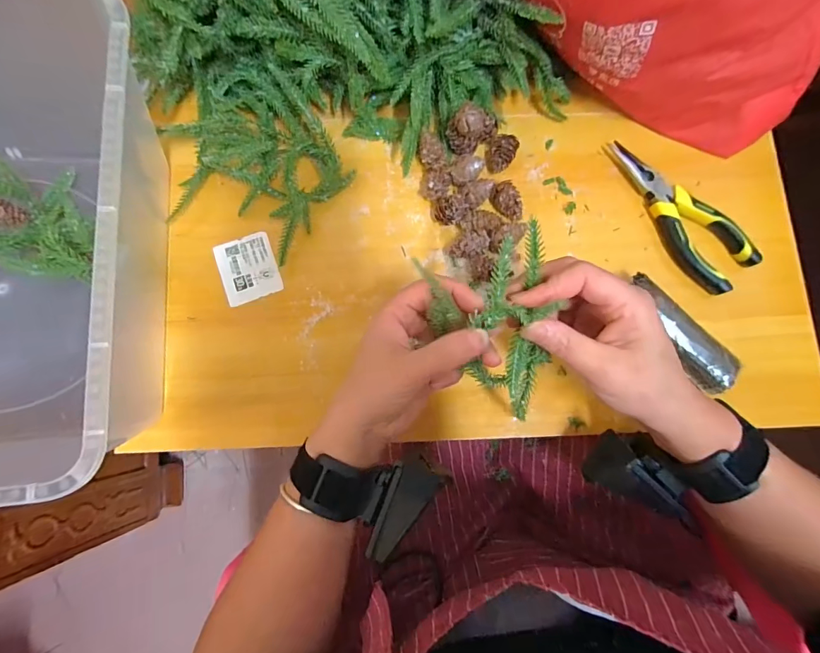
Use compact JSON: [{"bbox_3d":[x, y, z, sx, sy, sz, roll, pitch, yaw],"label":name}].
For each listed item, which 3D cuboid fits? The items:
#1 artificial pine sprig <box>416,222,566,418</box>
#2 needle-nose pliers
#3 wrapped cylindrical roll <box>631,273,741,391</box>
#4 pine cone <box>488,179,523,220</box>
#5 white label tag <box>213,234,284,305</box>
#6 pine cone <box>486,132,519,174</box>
[{"bbox_3d":[0.060,0.007,0.258,0.084,0.036,0.131,-14,120,-2],"label":"artificial pine sprig"},{"bbox_3d":[0.238,-0.105,0.361,0.052,0.016,0.156,-34,82,-6],"label":"needle-nose pliers"},{"bbox_3d":[0.222,0.004,0.338,0.031,0.032,0.109,-38,82,-6],"label":"wrapped cylindrical roll"},{"bbox_3d":[0.089,-0.111,0.360,0.020,0.018,0.034,-33,82,-6],"label":"pine cone"},{"bbox_3d":[-0.142,-0.052,0.357,0.049,0.004,0.058,-21,81,-4],"label":"white label tag"},{"bbox_3d":[0.082,-0.157,0.367,0.025,0.018,0.034,20,81,3],"label":"pine cone"}]

